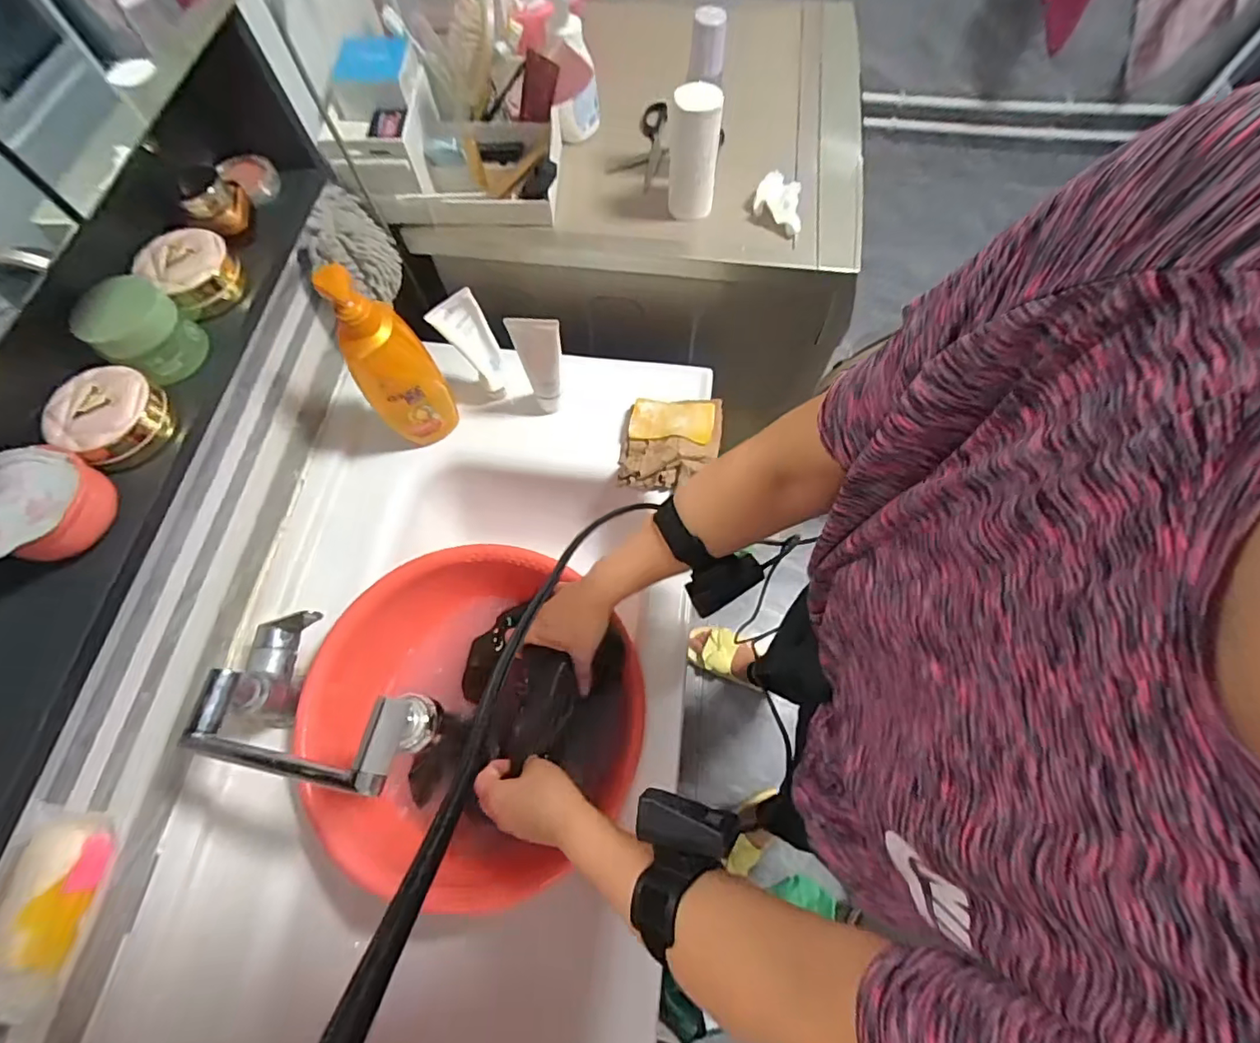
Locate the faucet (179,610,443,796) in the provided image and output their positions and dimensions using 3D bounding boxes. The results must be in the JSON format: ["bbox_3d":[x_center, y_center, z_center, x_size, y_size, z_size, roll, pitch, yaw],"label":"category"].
[{"bbox_3d":[-0.277,0.163,0.517,0.225,0.185,0.121,11,68,6],"label":"faucet"}]

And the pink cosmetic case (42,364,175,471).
[{"bbox_3d":[-0.378,-0.076,0.403,0.063,0.037,0.068,27,71,12],"label":"pink cosmetic case"}]

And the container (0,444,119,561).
[{"bbox_3d":[-0.387,-0.008,0.362,0.059,0.047,0.077,3,68,3],"label":"container"}]

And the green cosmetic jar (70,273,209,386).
[{"bbox_3d":[-0.363,-0.143,0.412,0.059,0.052,0.059,-1,67,1],"label":"green cosmetic jar"}]

